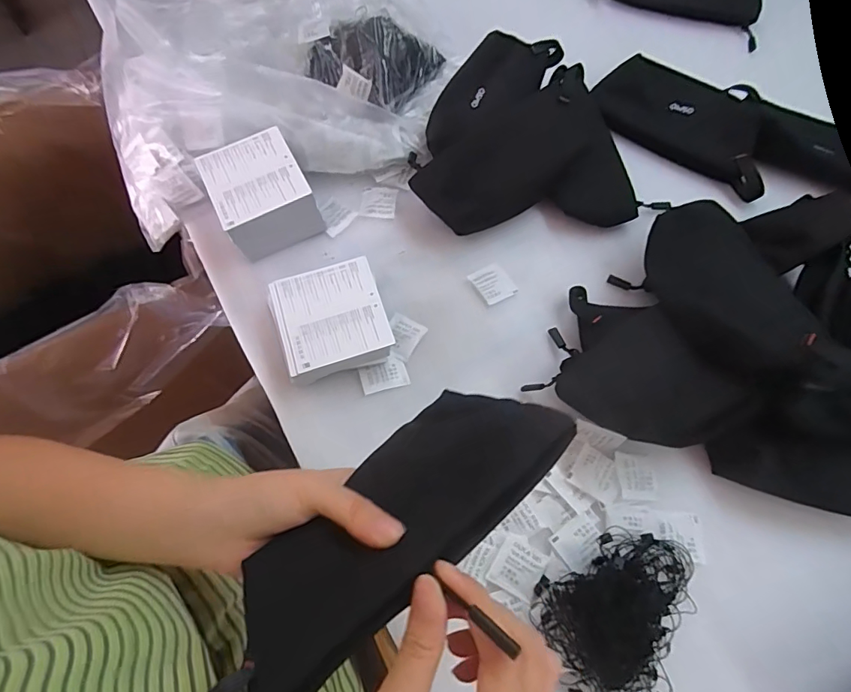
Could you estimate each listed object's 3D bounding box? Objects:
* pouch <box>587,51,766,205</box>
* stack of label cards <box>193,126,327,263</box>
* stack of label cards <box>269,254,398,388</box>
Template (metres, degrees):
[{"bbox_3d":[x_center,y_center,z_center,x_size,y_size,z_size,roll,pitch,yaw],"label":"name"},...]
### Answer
[{"bbox_3d":[0.300,-0.262,0.542,0.208,0.033,0.097,30,73,13],"label":"pouch"},{"bbox_3d":[-0.168,-0.153,0.490,0.088,0.065,0.103,-27,70,-8],"label":"stack of label cards"},{"bbox_3d":[-0.088,-0.020,0.448,0.099,0.039,0.110,-21,69,-5],"label":"stack of label cards"}]

